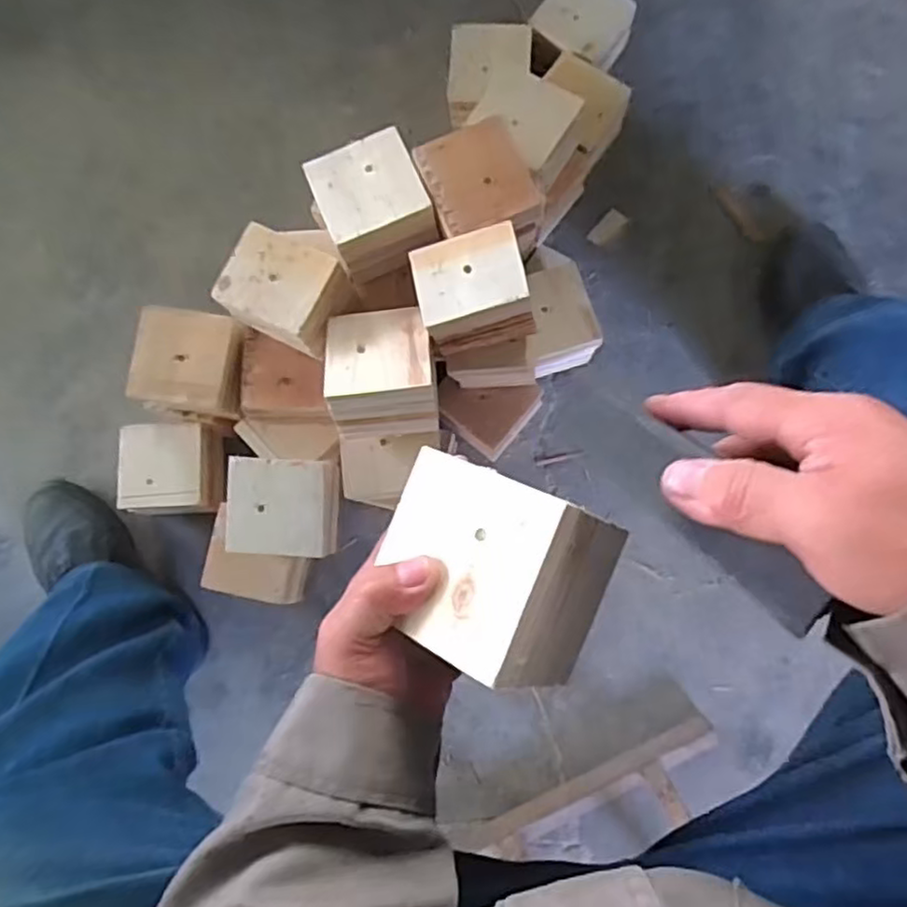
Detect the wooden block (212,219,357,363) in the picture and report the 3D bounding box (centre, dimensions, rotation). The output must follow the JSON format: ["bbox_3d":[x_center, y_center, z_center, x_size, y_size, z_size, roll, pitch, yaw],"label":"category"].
[{"bbox_3d":[-0.152,-0.146,0.626,0.103,0.062,0.082,25,84,8],"label":"wooden block"}]

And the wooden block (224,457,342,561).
[{"bbox_3d":[-0.167,0.053,0.672,0.099,0.062,0.095,0,81,5],"label":"wooden block"}]

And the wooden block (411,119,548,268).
[{"bbox_3d":[0.026,-0.233,0.622,0.093,0.068,0.104,-19,80,2],"label":"wooden block"}]

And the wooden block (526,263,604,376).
[{"bbox_3d":[0.112,-0.143,0.758,0.076,0.089,0.095,-19,80,2],"label":"wooden block"}]

